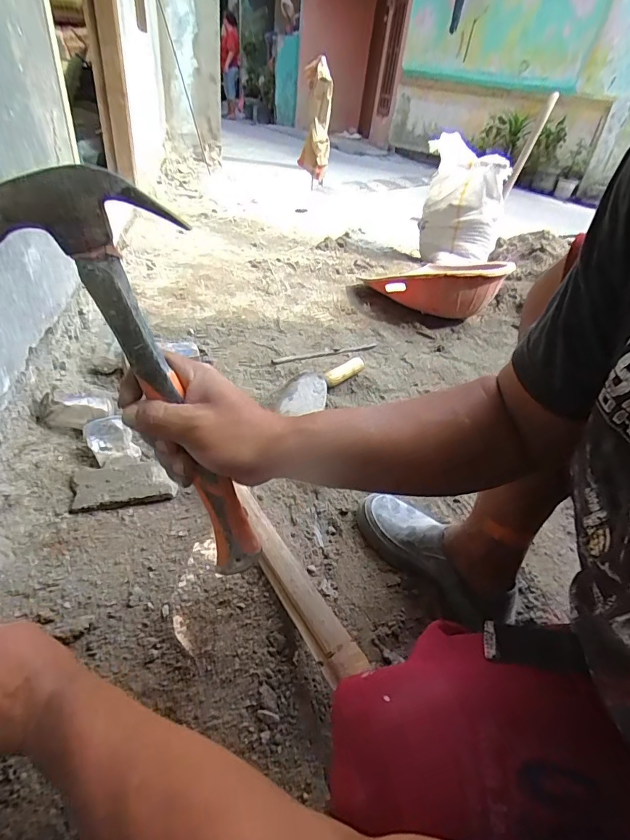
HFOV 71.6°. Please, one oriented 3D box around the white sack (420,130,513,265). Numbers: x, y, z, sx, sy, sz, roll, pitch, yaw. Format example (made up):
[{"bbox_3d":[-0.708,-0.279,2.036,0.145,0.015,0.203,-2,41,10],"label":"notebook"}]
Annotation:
[{"bbox_3d":[0.519,-0.769,1.566,0.289,0.376,0.181,23,40,19],"label":"white sack"}]

